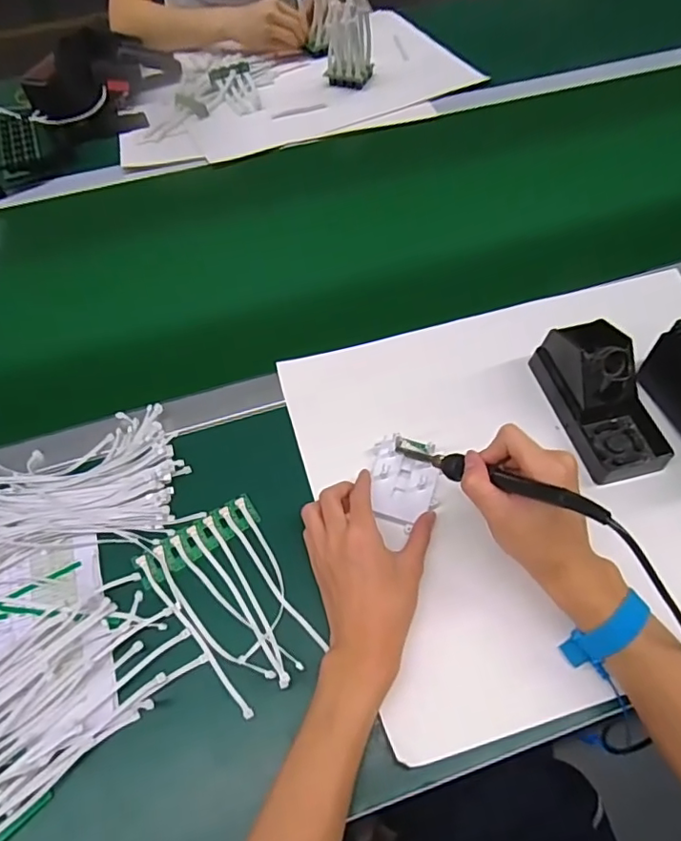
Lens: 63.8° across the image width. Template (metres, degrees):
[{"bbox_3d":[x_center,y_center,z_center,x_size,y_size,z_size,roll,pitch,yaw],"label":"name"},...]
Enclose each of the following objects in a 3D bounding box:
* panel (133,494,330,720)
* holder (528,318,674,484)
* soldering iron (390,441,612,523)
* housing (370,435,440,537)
[{"bbox_3d":[-0.093,0.153,0.460,0.108,0.024,0.160,-29,62,-15],"label":"panel"},{"bbox_3d":[0.260,-0.025,0.532,0.079,0.084,0.154,-13,59,-8],"label":"holder"},{"bbox_3d":[0.109,0.041,0.426,0.018,0.018,0.213,-33,21,-21],"label":"soldering iron"},{"bbox_3d":[0.059,0.054,0.499,0.061,0.021,0.083,3,51,7],"label":"housing"}]

